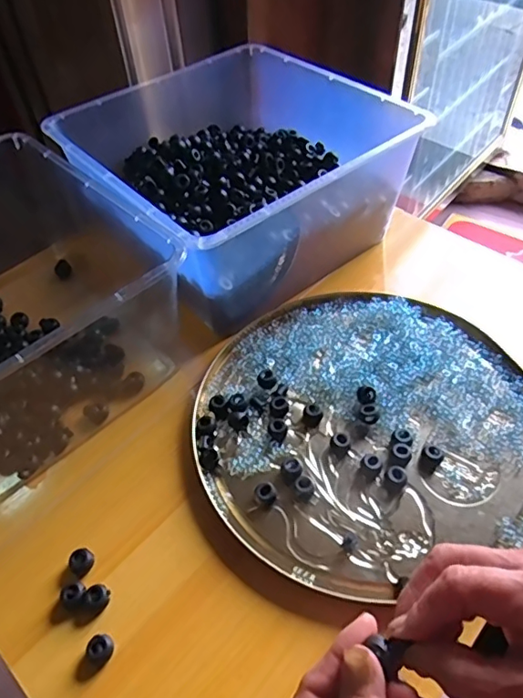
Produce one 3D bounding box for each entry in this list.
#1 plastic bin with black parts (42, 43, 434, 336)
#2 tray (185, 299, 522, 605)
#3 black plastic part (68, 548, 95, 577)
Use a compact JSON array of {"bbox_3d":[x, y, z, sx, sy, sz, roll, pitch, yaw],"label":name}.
[{"bbox_3d":[-0.035,-0.197,0.600,0.304,0.134,0.314,-34,56,-23],"label":"plastic bin with black parts"},{"bbox_3d":[0.088,0.058,0.464,0.290,0.022,0.265,-2,49,2],"label":"tray"},{"bbox_3d":[-0.134,0.159,0.396,0.016,0.011,0.017,30,57,25],"label":"black plastic part"}]

